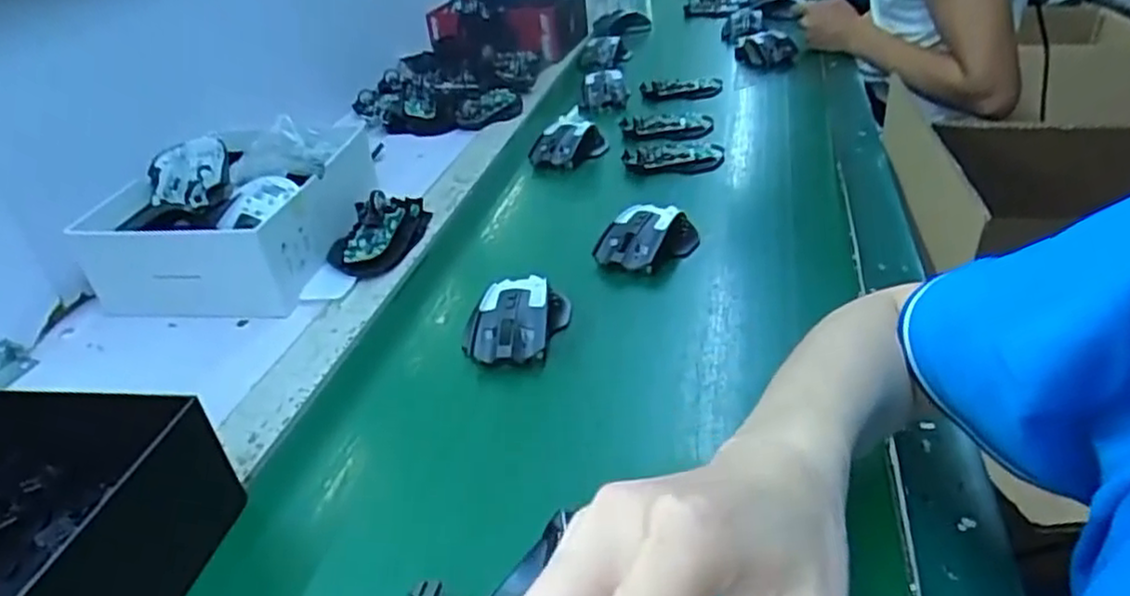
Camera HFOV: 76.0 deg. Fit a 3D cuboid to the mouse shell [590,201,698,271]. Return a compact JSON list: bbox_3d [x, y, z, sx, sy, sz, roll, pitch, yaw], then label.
[{"bbox_3d":[0.075,-0.054,0.656,0.088,0.041,0.057,-31,40,-33],"label":"mouse shell"}]

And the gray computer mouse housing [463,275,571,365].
[{"bbox_3d":[-0.036,0.011,0.578,0.070,0.037,0.109,8,36,22],"label":"gray computer mouse housing"}]

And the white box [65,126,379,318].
[{"bbox_3d":[-0.315,-0.096,0.747,0.187,0.088,0.279,0,33,11],"label":"white box"}]

